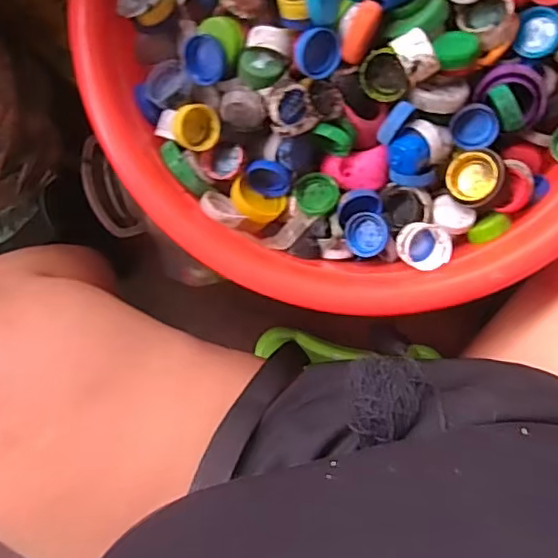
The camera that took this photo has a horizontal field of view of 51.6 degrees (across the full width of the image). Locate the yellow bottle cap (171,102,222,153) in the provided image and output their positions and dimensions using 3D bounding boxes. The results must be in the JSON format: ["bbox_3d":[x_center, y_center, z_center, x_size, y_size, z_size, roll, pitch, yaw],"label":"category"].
[{"bbox_3d":[-0.057,-0.104,0.399,0.031,0.015,0.031,-11,114,-24],"label":"yellow bottle cap"}]

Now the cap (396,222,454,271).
[{"bbox_3d":[0.100,-0.023,0.400,0.035,0.022,0.030,6,97,-1],"label":"cap"}]

